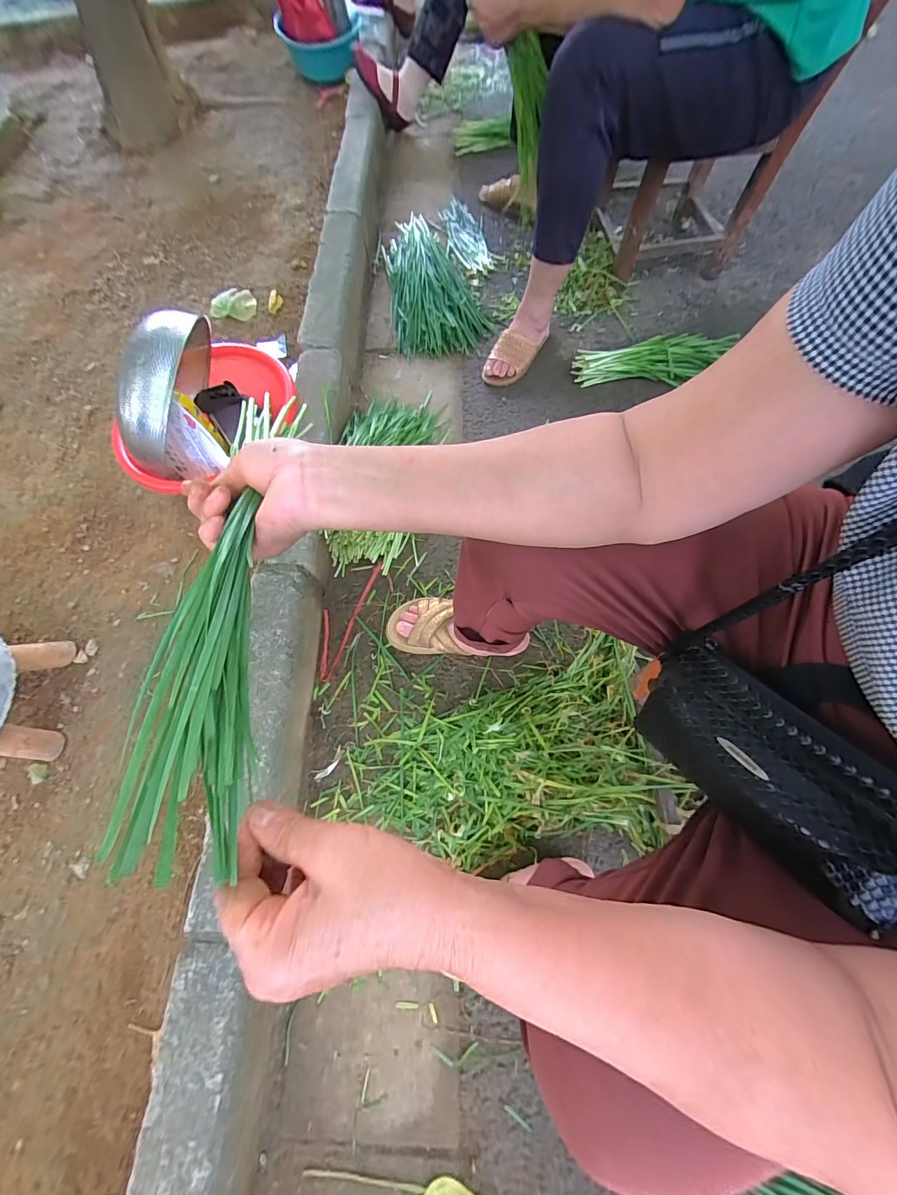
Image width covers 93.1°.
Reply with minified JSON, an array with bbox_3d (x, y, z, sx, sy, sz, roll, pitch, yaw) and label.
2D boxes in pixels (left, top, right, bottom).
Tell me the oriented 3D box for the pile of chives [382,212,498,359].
[{"bbox_3d":[-0.047,-0.830,1.119,0.251,0.068,0.475,-13,67,-3],"label":"pile of chives"}]

